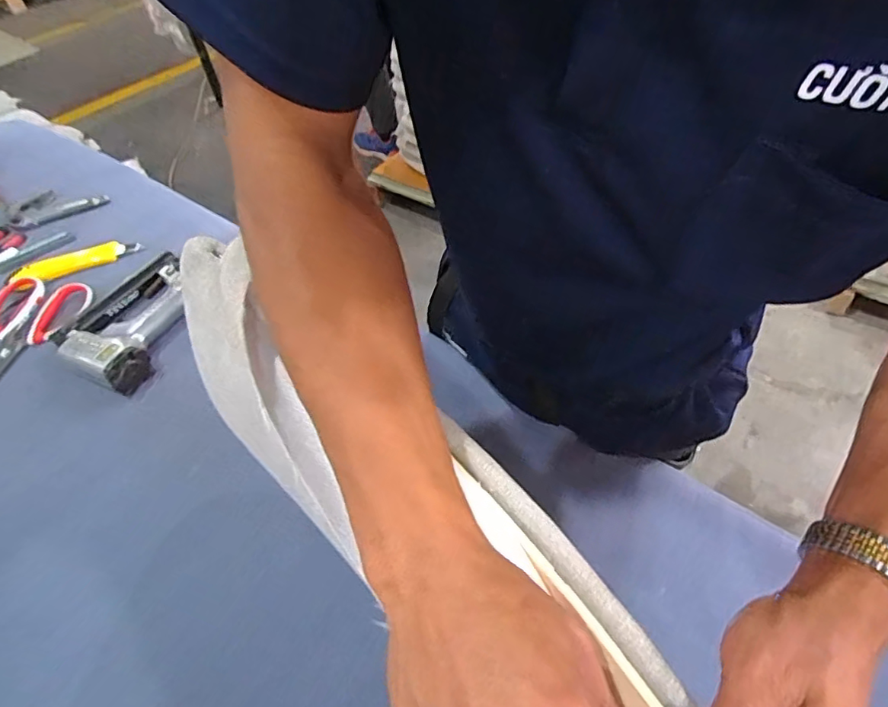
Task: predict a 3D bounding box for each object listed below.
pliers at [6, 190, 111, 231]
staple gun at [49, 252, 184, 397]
[{"bbox_3d":[-0.590,-0.226,0.804,0.134,0.018,0.080,-32,55,-19],"label":"pliers"},{"bbox_3d":[-0.373,-0.051,0.633,0.127,0.041,0.210,8,52,12],"label":"staple gun"}]

